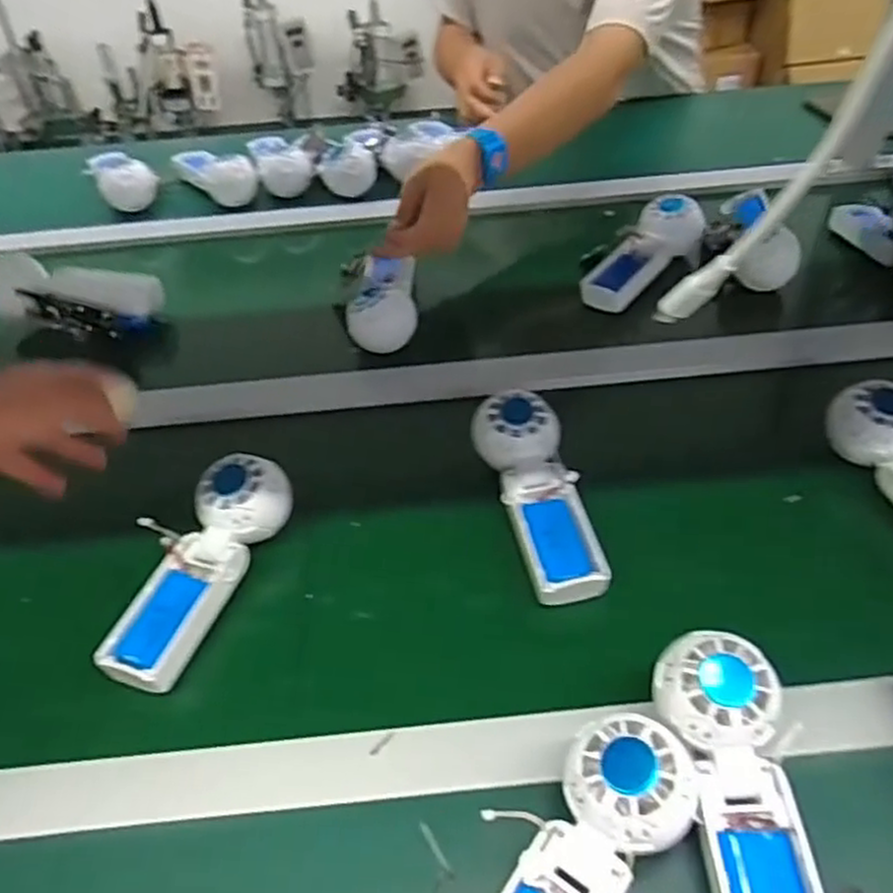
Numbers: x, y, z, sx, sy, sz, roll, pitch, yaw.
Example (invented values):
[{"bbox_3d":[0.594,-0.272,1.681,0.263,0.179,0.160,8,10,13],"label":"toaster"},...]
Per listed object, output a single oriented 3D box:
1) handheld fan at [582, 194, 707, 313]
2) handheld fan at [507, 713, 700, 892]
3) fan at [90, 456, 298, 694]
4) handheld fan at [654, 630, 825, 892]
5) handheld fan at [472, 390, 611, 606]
[{"bbox_3d":[0.207,-0.202,0.787,0.064,0.063,0.171,30,54,31],"label":"handheld fan"},{"bbox_3d":[0.057,0.208,0.353,0.059,0.032,0.169,28,67,30],"label":"handheld fan"},{"bbox_3d":[-0.174,0.083,0.520,0.061,0.039,0.170,15,59,19],"label":"fan"},{"bbox_3d":[0.150,0.180,0.375,0.056,0.033,0.168,-5,59,-1],"label":"handheld fan"},{"bbox_3d":[0.068,0.033,0.546,0.061,0.033,0.171,-12,58,-9],"label":"handheld fan"}]

